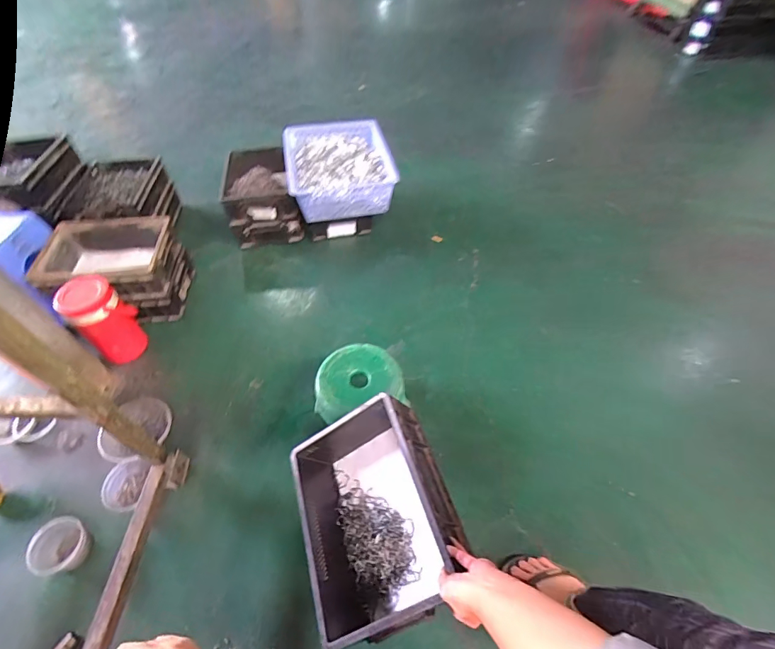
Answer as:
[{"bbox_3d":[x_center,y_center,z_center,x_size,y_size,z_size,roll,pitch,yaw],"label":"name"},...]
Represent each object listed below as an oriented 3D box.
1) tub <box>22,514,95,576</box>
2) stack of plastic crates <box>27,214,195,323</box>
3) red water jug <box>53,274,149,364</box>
[{"bbox_3d":[-0.693,0.478,0.853,0.089,0.082,0.102,16,53,13],"label":"tub"},{"bbox_3d":[-0.815,-0.166,1.225,0.371,0.228,0.258,-5,51,-3],"label":"stack of plastic crates"},{"bbox_3d":[-0.780,-0.015,1.106,0.109,0.257,0.135,33,59,25],"label":"red water jug"}]

